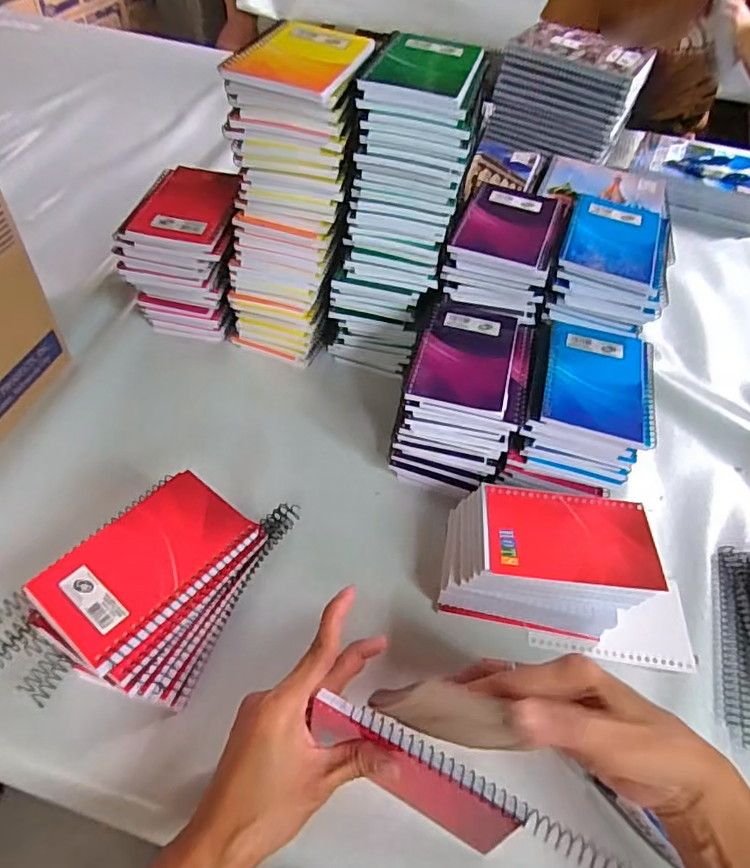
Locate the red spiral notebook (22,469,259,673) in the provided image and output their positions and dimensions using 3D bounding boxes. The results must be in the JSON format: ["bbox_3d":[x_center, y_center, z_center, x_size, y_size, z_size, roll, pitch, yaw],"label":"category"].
[{"bbox_3d":[-0.155,0.086,0.380,0.084,0.006,0.131,34,54,21],"label":"red spiral notebook"}]

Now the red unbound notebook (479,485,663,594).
[{"bbox_3d":[0.151,0.078,0.431,0.130,0.005,0.079,7,49,0],"label":"red unbound notebook"}]

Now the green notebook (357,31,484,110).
[{"bbox_3d":[0.042,-0.302,0.456,0.083,0.013,0.123,15,51,6],"label":"green notebook"}]

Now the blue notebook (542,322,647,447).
[{"bbox_3d":[0.190,-0.049,0.477,0.084,0.009,0.126,18,51,8],"label":"blue notebook"}]

